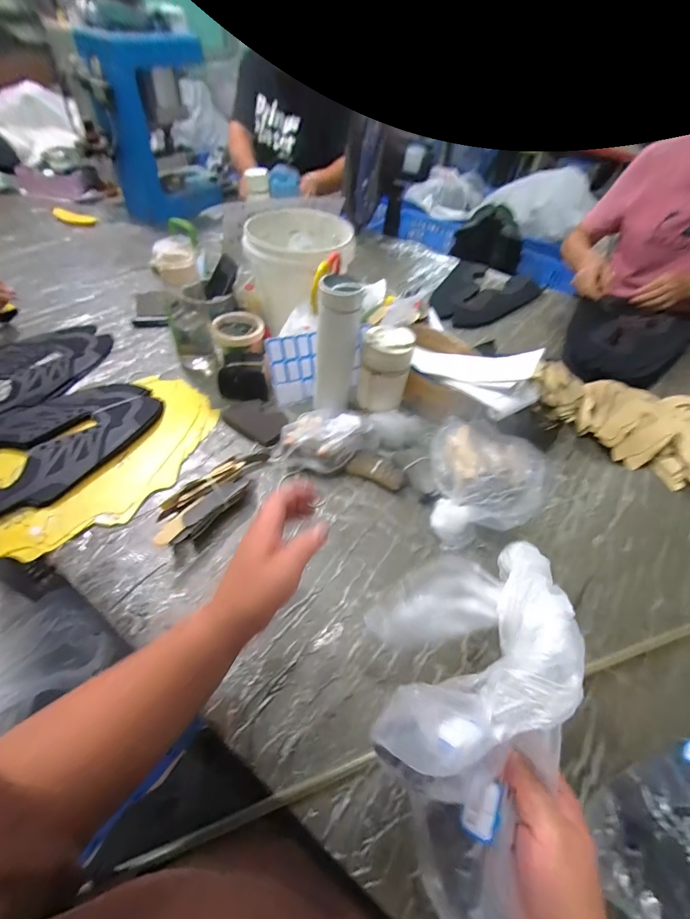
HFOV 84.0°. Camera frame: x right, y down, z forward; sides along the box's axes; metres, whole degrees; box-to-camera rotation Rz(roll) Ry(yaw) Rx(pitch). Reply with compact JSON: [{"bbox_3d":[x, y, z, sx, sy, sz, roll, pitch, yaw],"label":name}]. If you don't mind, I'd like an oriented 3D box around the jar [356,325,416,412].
[{"bbox_3d":[0.068,-0.146,0.632,0.073,0.123,0.070,3,49,-3],"label":"jar"}]

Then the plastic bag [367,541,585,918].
[{"bbox_3d":[0.088,0.185,0.290,0.132,0.115,0.270,11,50,6],"label":"plastic bag"}]

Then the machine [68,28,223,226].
[{"bbox_3d":[-0.522,-0.910,1.091,0.154,0.404,0.304,25,52,15],"label":"machine"}]

